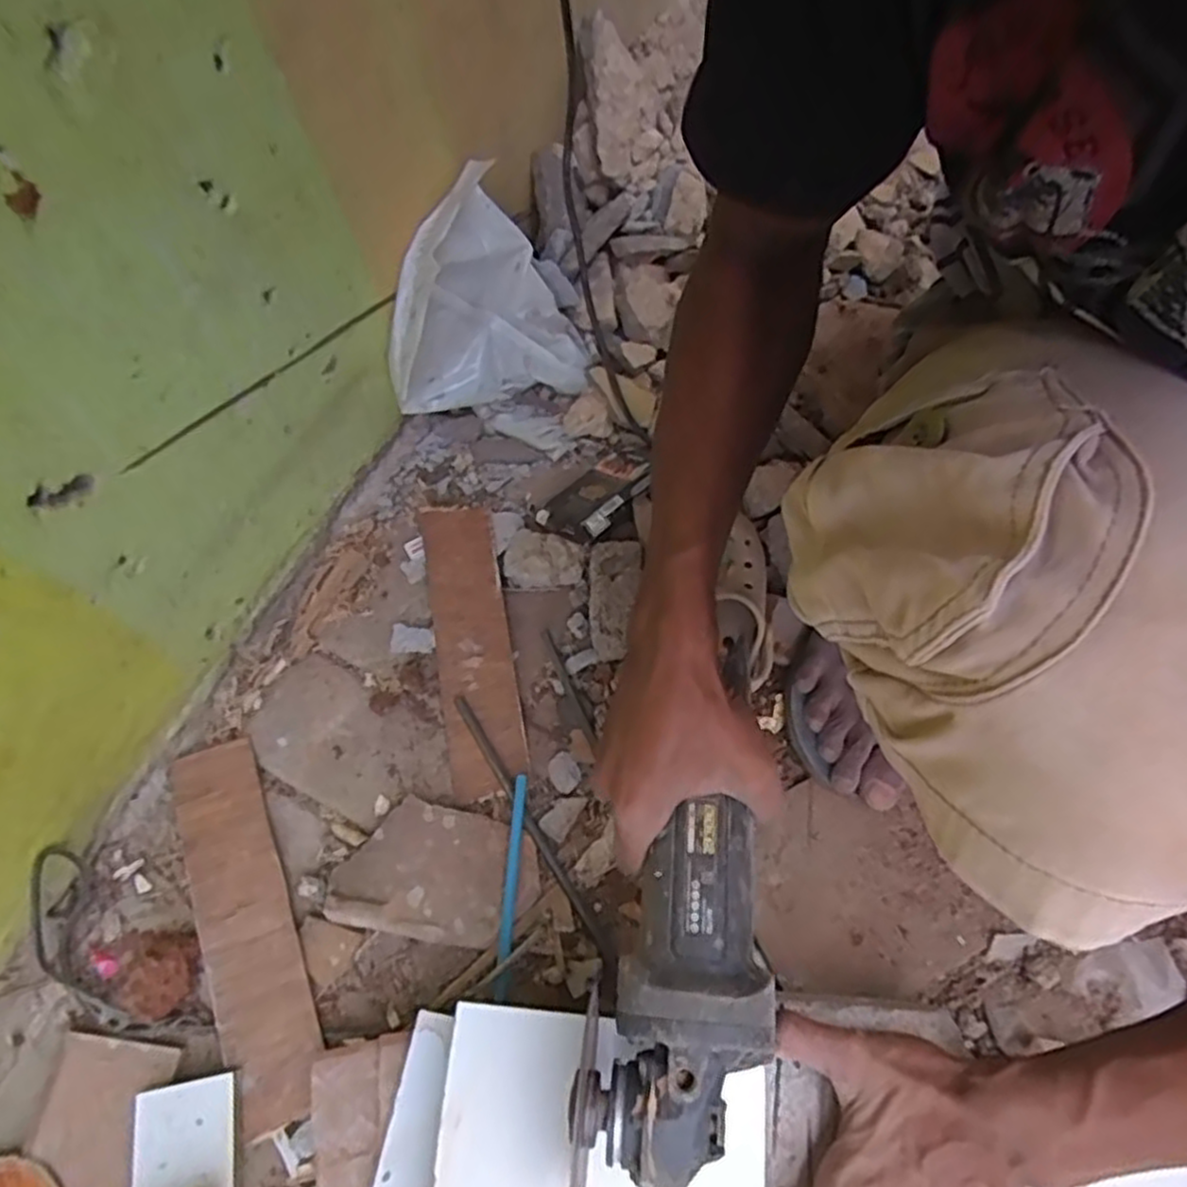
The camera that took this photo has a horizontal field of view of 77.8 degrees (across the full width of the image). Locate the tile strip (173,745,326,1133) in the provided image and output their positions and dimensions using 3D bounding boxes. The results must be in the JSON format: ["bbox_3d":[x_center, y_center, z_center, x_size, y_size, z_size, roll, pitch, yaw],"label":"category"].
[{"bbox_3d":[-0.249,0.230,0.523,0.057,0.014,0.260,-23,67,-8],"label":"tile strip"}]

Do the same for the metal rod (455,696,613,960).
[{"bbox_3d":[-0.049,0.169,0.549,0.008,0.012,0.215,-31,68,-11],"label":"metal rod"}]

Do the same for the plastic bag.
[{"bbox_3d":[-0.094,-0.230,0.625,0.182,0.177,0.091,-29,68,-10],"label":"plastic bag"}]

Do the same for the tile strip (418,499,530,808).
[{"bbox_3d":[-0.101,0.036,0.605,0.058,0.010,0.248,-11,66,-3],"label":"tile strip"}]

